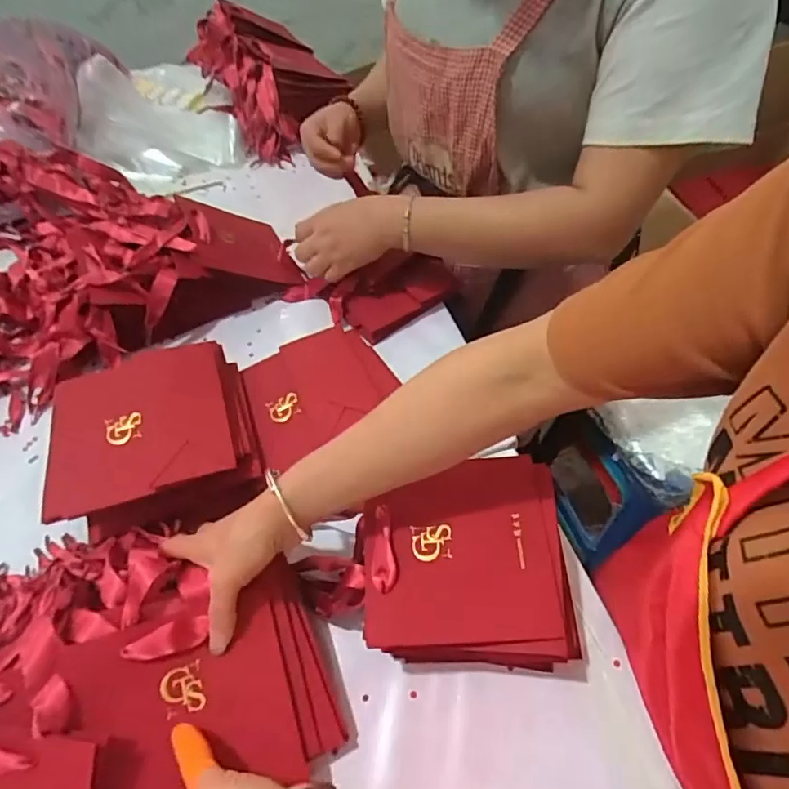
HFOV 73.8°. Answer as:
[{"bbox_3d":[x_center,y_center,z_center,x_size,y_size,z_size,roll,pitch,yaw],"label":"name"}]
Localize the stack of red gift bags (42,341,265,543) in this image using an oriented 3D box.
[{"bbox_3d":[-0.218,0.040,0.471,0.173,0.057,0.153,-17,56,-10],"label":"stack of red gift bags"}]

